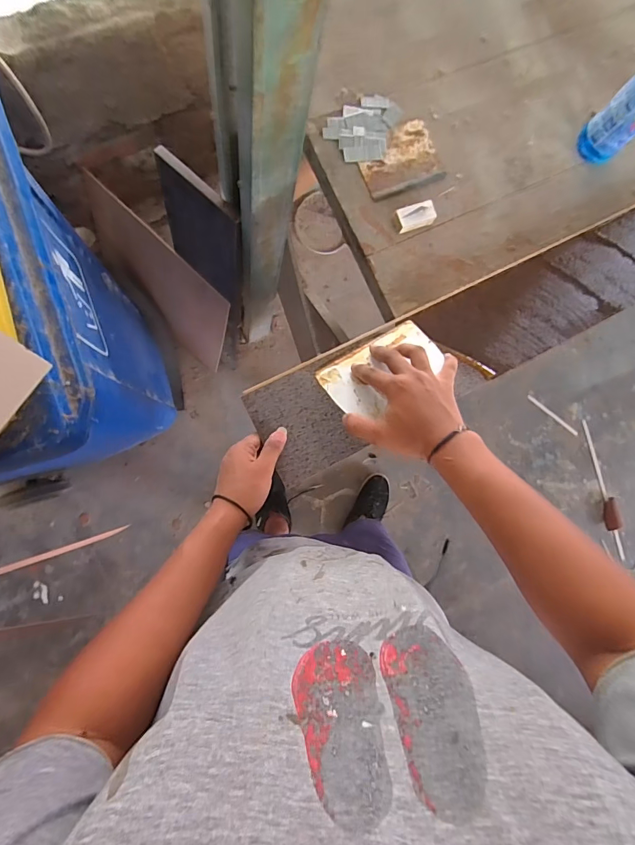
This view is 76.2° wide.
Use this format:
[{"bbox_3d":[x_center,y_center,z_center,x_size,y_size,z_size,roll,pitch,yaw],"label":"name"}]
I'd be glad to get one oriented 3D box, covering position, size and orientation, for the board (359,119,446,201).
[{"bbox_3d":[0.116,-0.374,0.577,0.121,0.008,0.090,-25,90,-9],"label":"board"}]

